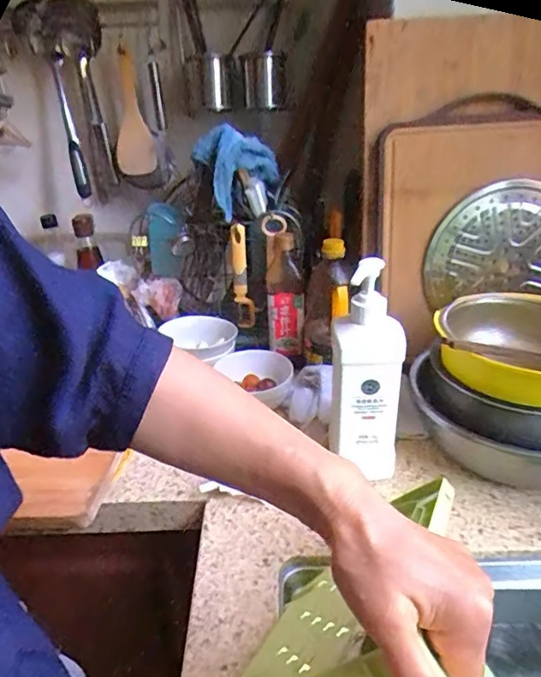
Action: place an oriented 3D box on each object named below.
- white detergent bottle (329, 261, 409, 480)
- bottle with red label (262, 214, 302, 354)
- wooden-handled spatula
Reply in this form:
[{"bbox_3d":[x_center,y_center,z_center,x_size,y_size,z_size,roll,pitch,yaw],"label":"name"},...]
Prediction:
[{"bbox_3d":[0.118,0.047,0.634,0.081,0.280,0.062,-1,28,3],"label":"white detergent bottle"},{"bbox_3d":[0.023,-0.085,0.882,0.064,0.223,0.061,-2,28,2],"label":"bottle with red label"},{"bbox_3d":[-0.251,-0.411,0.938,0.078,0.214,0.005,10,26,14],"label":"wooden-handled spatula"}]

